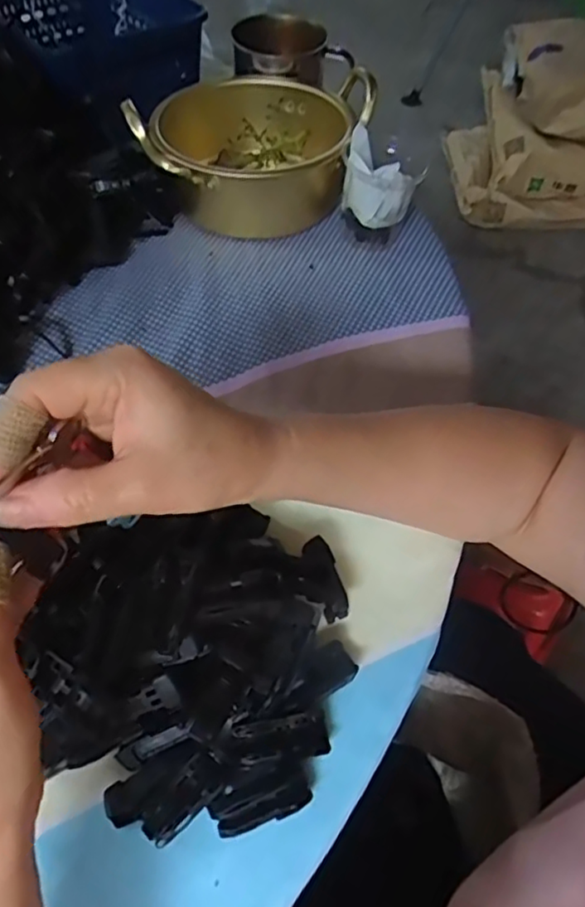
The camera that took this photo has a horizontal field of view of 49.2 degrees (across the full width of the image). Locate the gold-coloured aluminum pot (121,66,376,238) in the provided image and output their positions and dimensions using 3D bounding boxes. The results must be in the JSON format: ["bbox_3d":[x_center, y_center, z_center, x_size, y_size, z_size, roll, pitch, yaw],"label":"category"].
[{"bbox_3d":[-0.031,-0.273,0.561,0.174,0.080,0.162,1,54,-2],"label":"gold-coloured aluminum pot"}]

